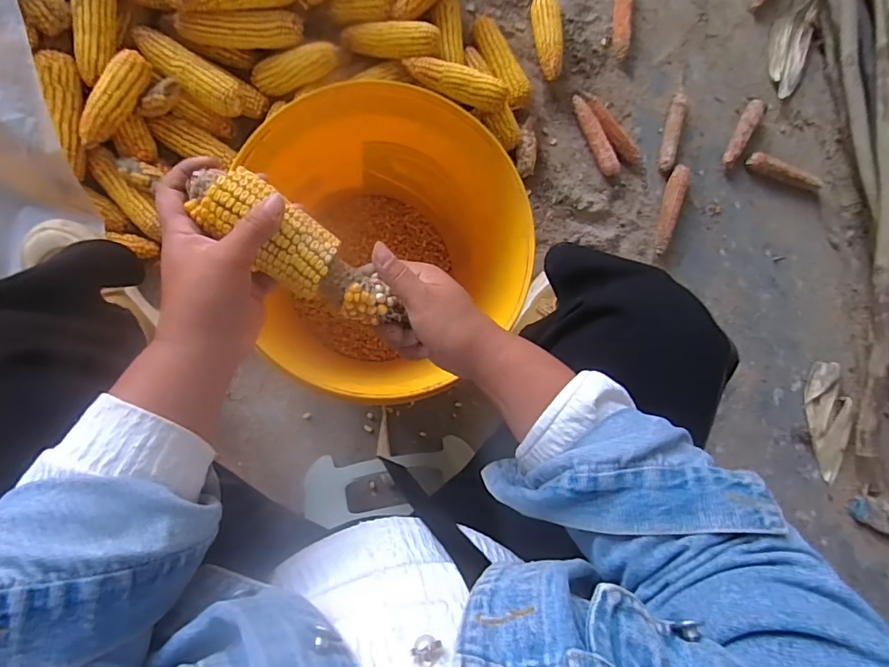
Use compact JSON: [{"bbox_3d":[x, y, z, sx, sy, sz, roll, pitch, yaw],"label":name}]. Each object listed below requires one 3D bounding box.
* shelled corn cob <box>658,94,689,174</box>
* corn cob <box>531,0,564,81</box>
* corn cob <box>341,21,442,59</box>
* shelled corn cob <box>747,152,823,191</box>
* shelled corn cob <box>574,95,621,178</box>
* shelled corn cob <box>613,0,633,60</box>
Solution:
[{"bbox_3d":[0.409,-0.363,0.874,0.027,0.032,0.141,14,87,-10],"label":"shelled corn cob"},{"bbox_3d":[0.180,-0.512,0.840,0.049,0.047,0.155,-3,90,-11],"label":"corn cob"},{"bbox_3d":[-0.077,-0.445,0.737,0.148,0.040,0.042,1,90,-9],"label":"corn cob"},{"bbox_3d":[0.638,-0.296,0.898,0.159,0.030,0.038,16,87,-10],"label":"shelled corn cob"},{"bbox_3d":[0.265,-0.348,0.855,0.030,0.026,0.149,-29,95,-9],"label":"shelled corn cob"},{"bbox_3d":[0.315,-0.570,0.862,0.036,0.038,0.158,7,89,-10],"label":"shelled corn cob"}]

